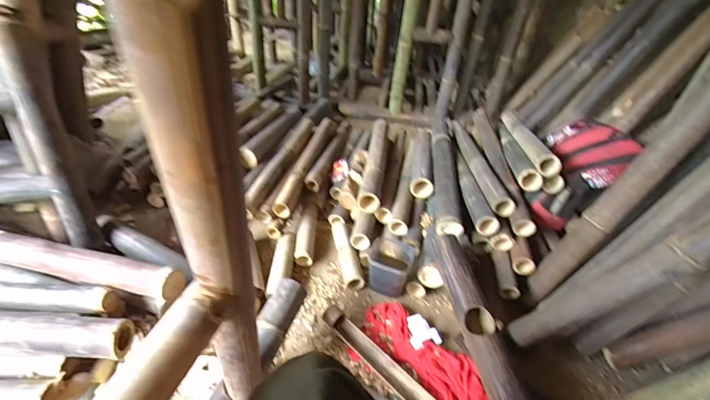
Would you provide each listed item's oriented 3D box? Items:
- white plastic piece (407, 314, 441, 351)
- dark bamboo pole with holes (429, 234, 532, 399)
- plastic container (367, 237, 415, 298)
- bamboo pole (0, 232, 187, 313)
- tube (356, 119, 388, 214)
[{"bbox_3d":[0.163,0.326,0.865,0.070,0.020,0.093,-9,38,-21],"label":"white plastic piece"},{"bbox_3d":[0.283,0.291,0.763,0.080,0.059,0.487,-5,54,-16],"label":"dark bamboo pole with holes"},{"bbox_3d":[0.097,0.185,0.962,0.120,0.107,0.125,18,37,16],"label":"plastic container"},{"bbox_3d":[-0.746,0.145,0.844,0.651,0.071,0.068,11,36,6],"label":"bamboo pole"},{"bbox_3d":[0.077,-0.150,1.298,0.072,0.084,0.578,8,36,3],"label":"tube"}]

